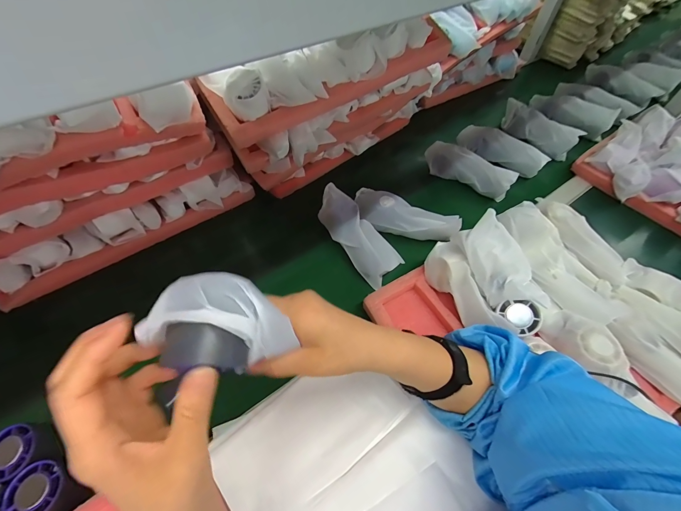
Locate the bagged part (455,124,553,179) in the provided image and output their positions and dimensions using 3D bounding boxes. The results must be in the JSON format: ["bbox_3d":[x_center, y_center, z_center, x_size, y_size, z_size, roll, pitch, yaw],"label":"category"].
[{"bbox_3d":[0.359,-0.238,0.690,0.190,0.066,0.043,30,59,18],"label":"bagged part"}]

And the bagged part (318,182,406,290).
[{"bbox_3d":[0.034,-0.040,0.544,0.077,0.048,0.187,-30,75,-20],"label":"bagged part"}]

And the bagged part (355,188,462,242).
[{"bbox_3d":[0.121,-0.072,0.563,0.189,0.044,0.063,14,56,8],"label":"bagged part"}]

